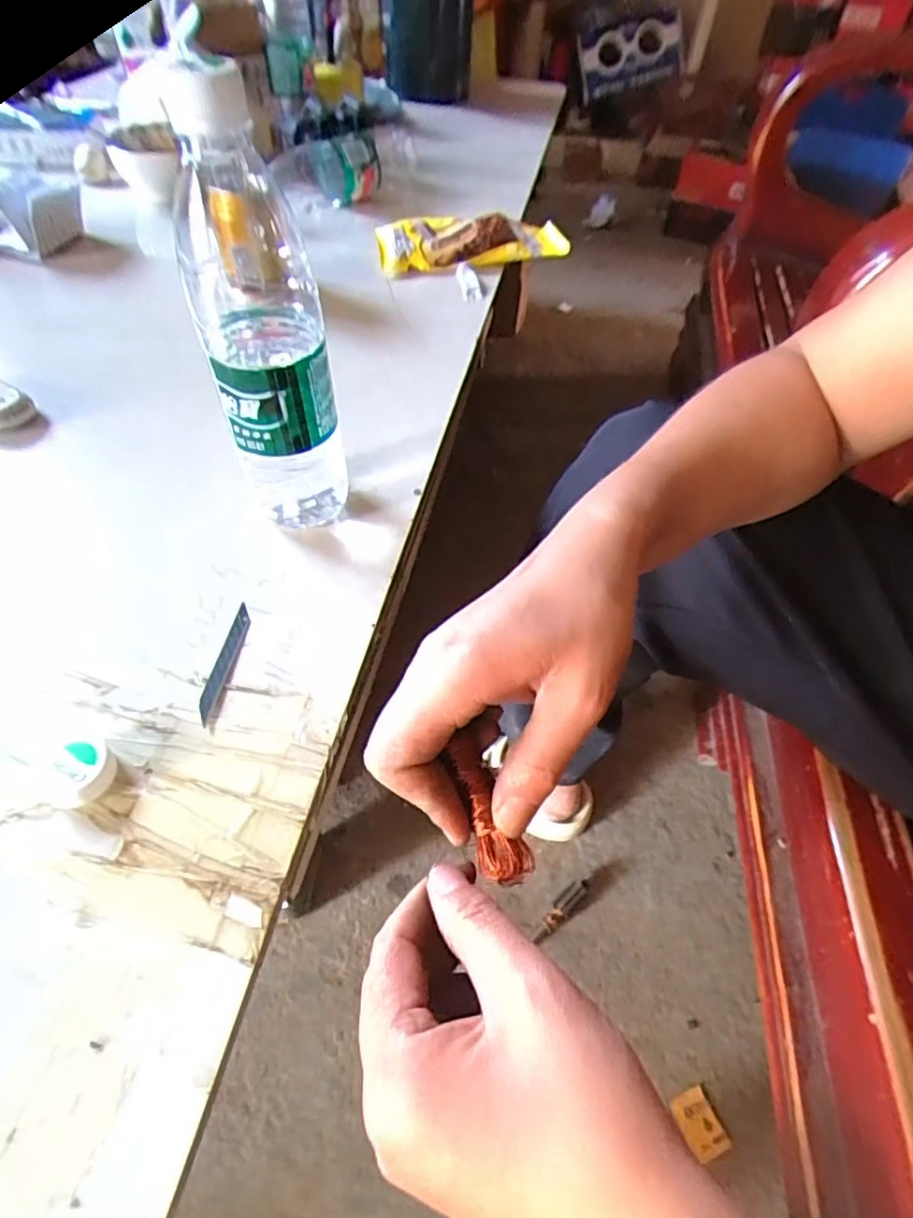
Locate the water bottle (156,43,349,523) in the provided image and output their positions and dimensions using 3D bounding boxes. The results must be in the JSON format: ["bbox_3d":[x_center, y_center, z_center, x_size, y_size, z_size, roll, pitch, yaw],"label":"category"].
[{"bbox_3d":[-0.102,-0.147,0.333,0.071,0.222,0.070,-10,54,-11],"label":"water bottle"}]

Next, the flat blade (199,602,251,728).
[{"bbox_3d":[-0.127,0.028,0.335,0.009,0.004,0.075,7,53,1],"label":"flat blade"}]

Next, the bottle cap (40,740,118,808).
[{"bbox_3d":[-0.178,0.077,0.285,0.030,0.015,0.030,2,53,-3],"label":"bottle cap"}]

